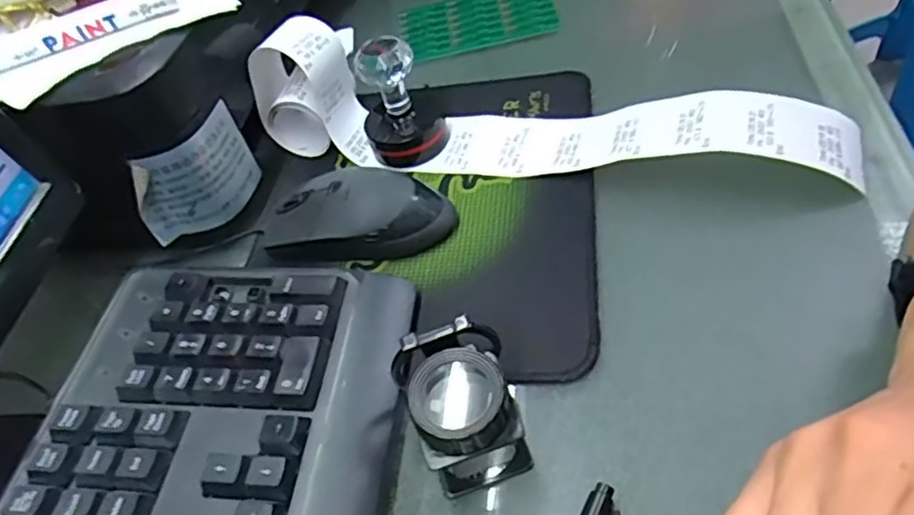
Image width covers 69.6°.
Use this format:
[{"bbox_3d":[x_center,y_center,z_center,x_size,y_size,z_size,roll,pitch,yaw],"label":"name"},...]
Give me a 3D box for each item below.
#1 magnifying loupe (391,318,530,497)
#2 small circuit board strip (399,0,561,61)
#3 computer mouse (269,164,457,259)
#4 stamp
[{"bbox_3d":[0.003,0.062,0.271,0.045,0.050,0.055,-15,49,-7],"label":"magnifying loupe"},{"bbox_3d":[0.016,-0.197,0.543,0.125,0.005,0.078,-11,51,7],"label":"small circuit board strip"},{"bbox_3d":[-0.057,-0.027,0.381,0.107,0.032,0.052,-7,47,9],"label":"computer mouse"},{"bbox_3d":[-0.035,-0.103,0.421,0.054,0.071,0.050,-10,48,-2],"label":"stamp"}]

